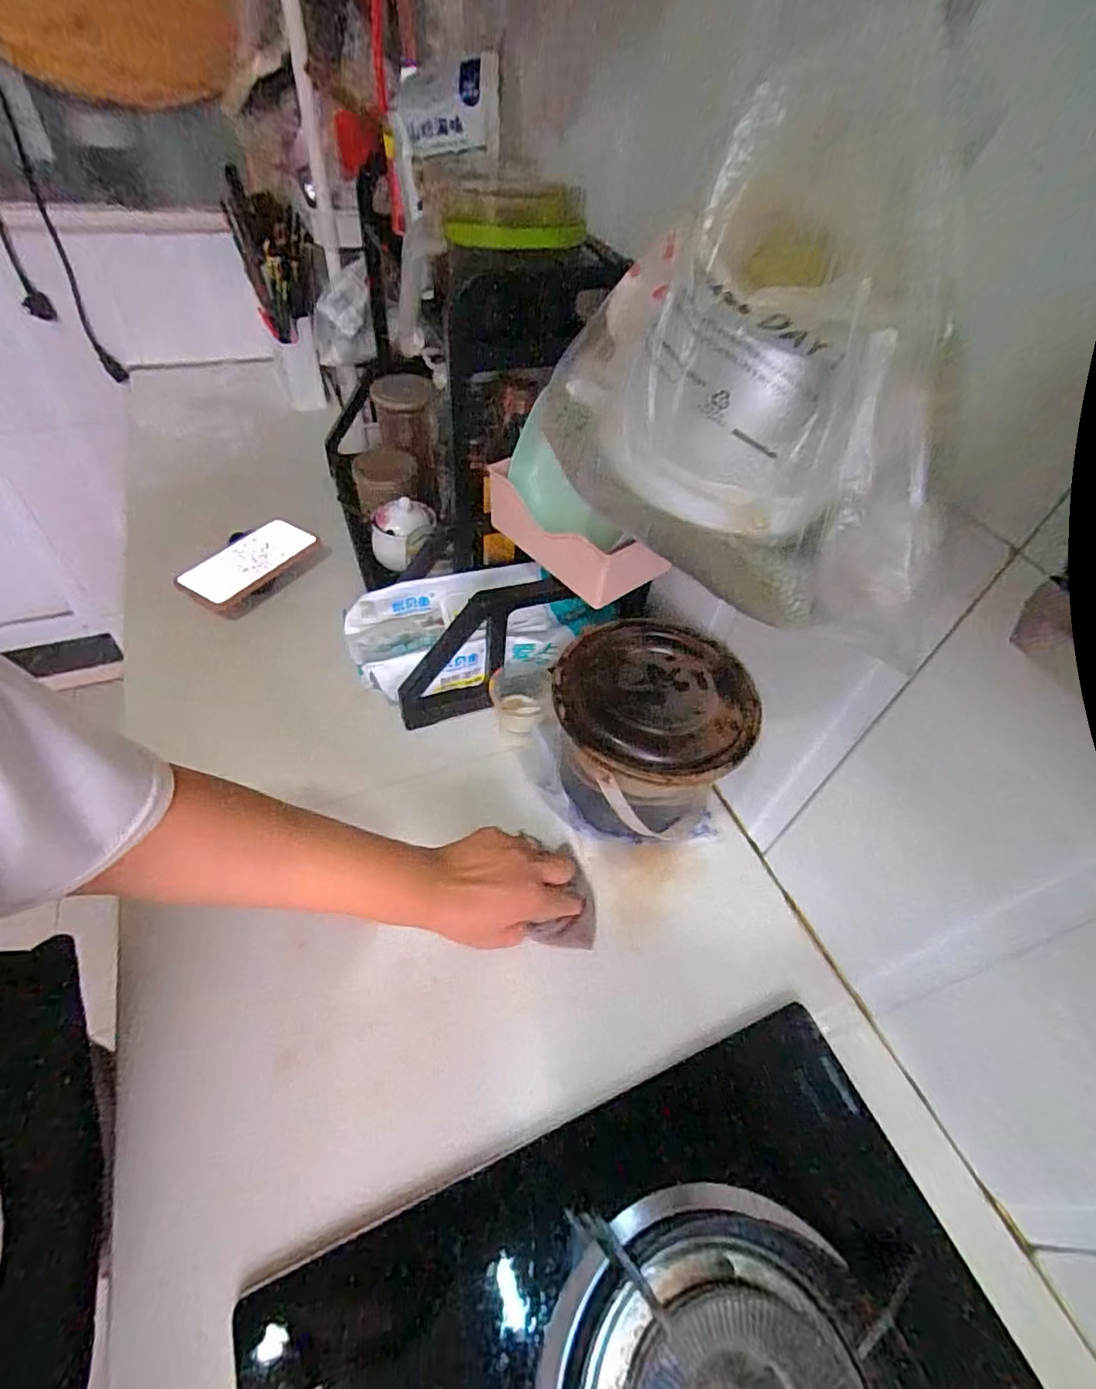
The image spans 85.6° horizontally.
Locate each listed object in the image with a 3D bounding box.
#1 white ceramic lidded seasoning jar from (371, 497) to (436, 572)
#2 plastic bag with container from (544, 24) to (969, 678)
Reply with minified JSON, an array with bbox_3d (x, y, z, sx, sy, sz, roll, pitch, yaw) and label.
[{"bbox_3d":[-0.182,-0.201,0.740,0.061,0.074,0.062,3,50,-4],"label":"white ceramic lidded seasoning jar"},{"bbox_3d":[0.101,-0.155,0.292,0.198,0.189,0.161,7,50,-1],"label":"plastic bag with container"}]

